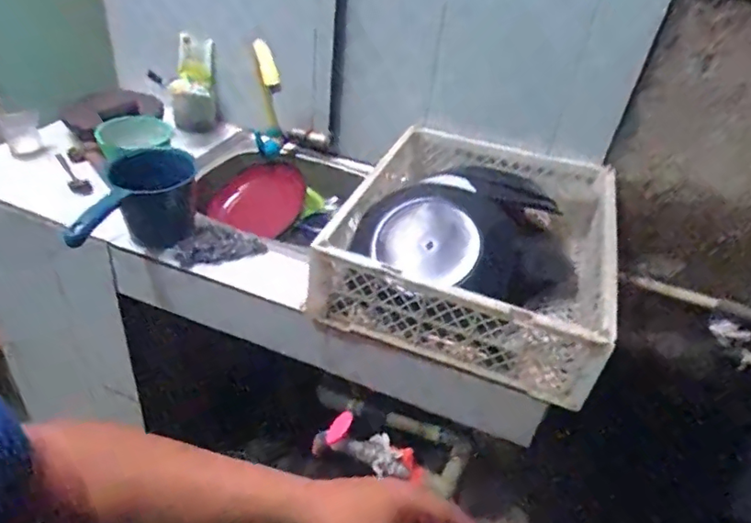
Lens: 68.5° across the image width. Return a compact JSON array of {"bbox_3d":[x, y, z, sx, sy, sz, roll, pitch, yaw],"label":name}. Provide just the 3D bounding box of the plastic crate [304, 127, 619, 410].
[{"bbox_3d":[0.174,-0.045,0.929,0.421,0.141,0.498,18,38,14],"label":"plastic crate"}]

